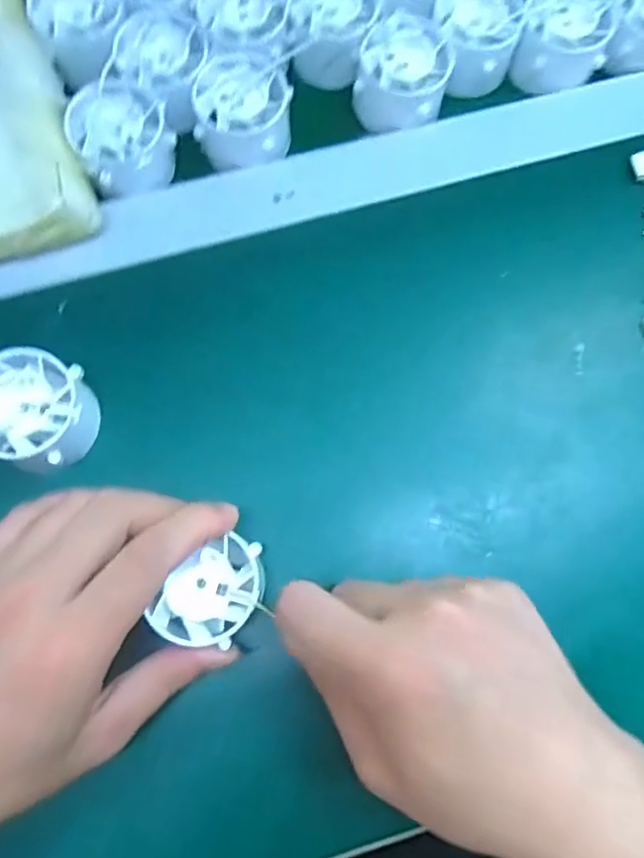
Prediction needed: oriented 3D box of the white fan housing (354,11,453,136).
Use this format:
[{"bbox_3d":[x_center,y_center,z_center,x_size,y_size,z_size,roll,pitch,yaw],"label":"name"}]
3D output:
[{"bbox_3d":[0.045,-0.196,0.345,0.046,0.035,0.053,26,77,5],"label":"white fan housing"}]

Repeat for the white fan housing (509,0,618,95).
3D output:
[{"bbox_3d":[0.136,-0.222,0.359,0.046,0.028,0.056,20,77,4],"label":"white fan housing"}]

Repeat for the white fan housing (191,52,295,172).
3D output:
[{"bbox_3d":[-0.042,-0.172,0.342,0.047,0.027,0.055,7,76,1],"label":"white fan housing"}]

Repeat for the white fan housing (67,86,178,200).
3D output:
[{"bbox_3d":[-0.104,-0.152,0.333,0.049,0.028,0.046,0,77,-1],"label":"white fan housing"}]

